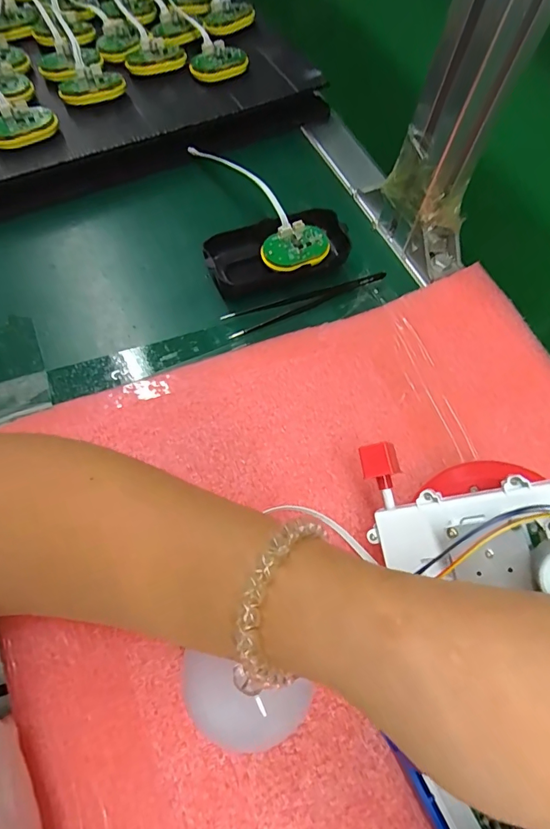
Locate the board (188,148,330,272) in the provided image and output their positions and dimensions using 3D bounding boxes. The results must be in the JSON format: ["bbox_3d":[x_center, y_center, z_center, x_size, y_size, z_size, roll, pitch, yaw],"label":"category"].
[{"bbox_3d":[-0.008,-0.165,0.344,0.052,0.012,0.124,-37,89,-17],"label":"board"}]

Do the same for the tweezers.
[{"bbox_3d":[0.026,-0.086,0.339,0.132,0.007,0.020,-18,67,-10],"label":"tweezers"}]

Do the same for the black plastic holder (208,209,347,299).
[{"bbox_3d":[0.002,-0.124,0.341,0.108,0.027,0.052,-21,68,-11],"label":"black plastic holder"}]

